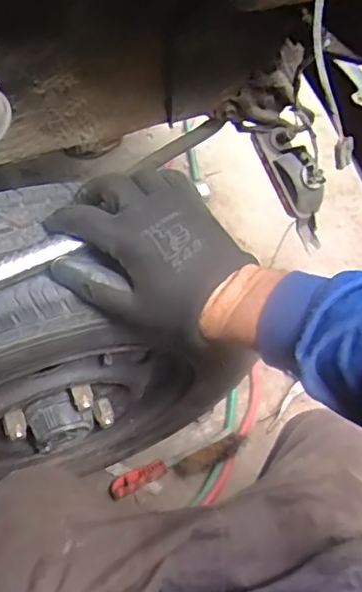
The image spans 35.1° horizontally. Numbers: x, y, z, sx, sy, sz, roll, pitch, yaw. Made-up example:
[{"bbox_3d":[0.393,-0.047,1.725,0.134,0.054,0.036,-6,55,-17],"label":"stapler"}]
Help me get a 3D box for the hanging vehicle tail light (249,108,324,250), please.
[{"bbox_3d":[0.169,-0.154,0.823,0.048,0.207,0.084,-27,19,-18],"label":"hanging vehicle tail light"}]

